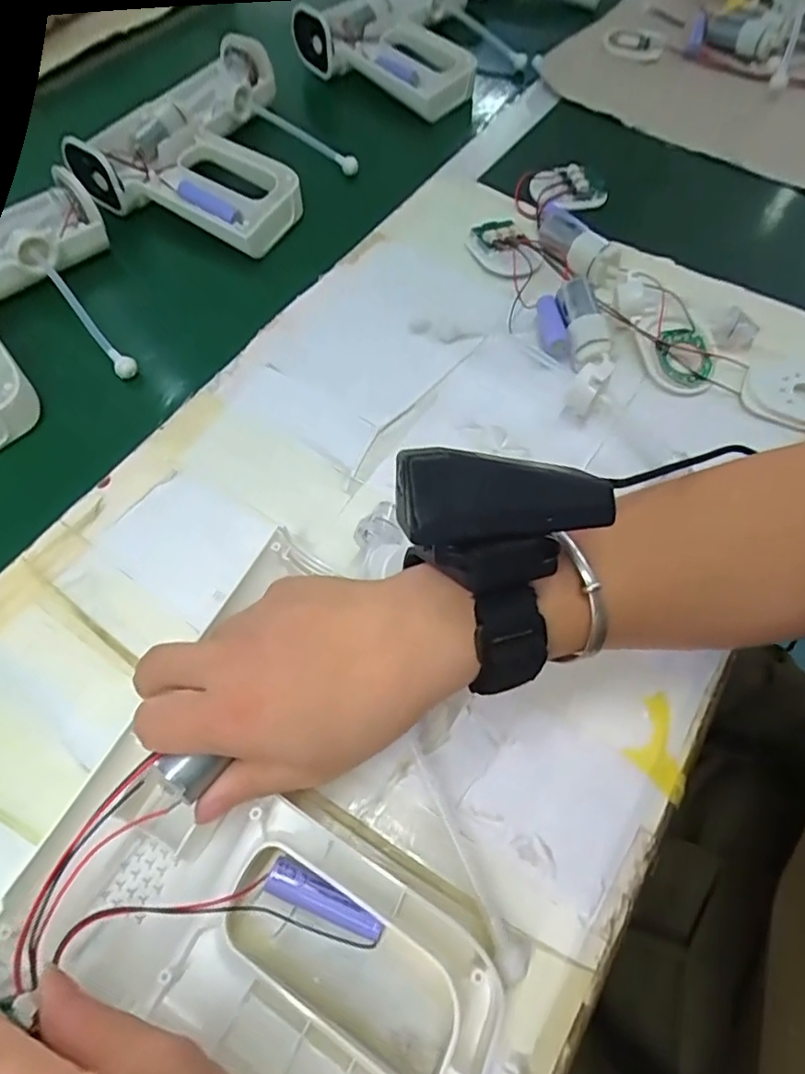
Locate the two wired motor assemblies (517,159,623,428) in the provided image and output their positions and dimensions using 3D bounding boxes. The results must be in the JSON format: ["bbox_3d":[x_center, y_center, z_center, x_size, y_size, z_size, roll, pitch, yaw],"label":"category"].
[{"bbox_3d":[0.118,-0.189,0.418,0.065,0.034,0.254,5,61,2],"label":"two wired motor assemblies"}]

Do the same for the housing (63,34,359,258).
[{"bbox_3d":[-0.144,-0.344,0.508,0.185,0.033,0.233,21,63,11],"label":"housing"}]

